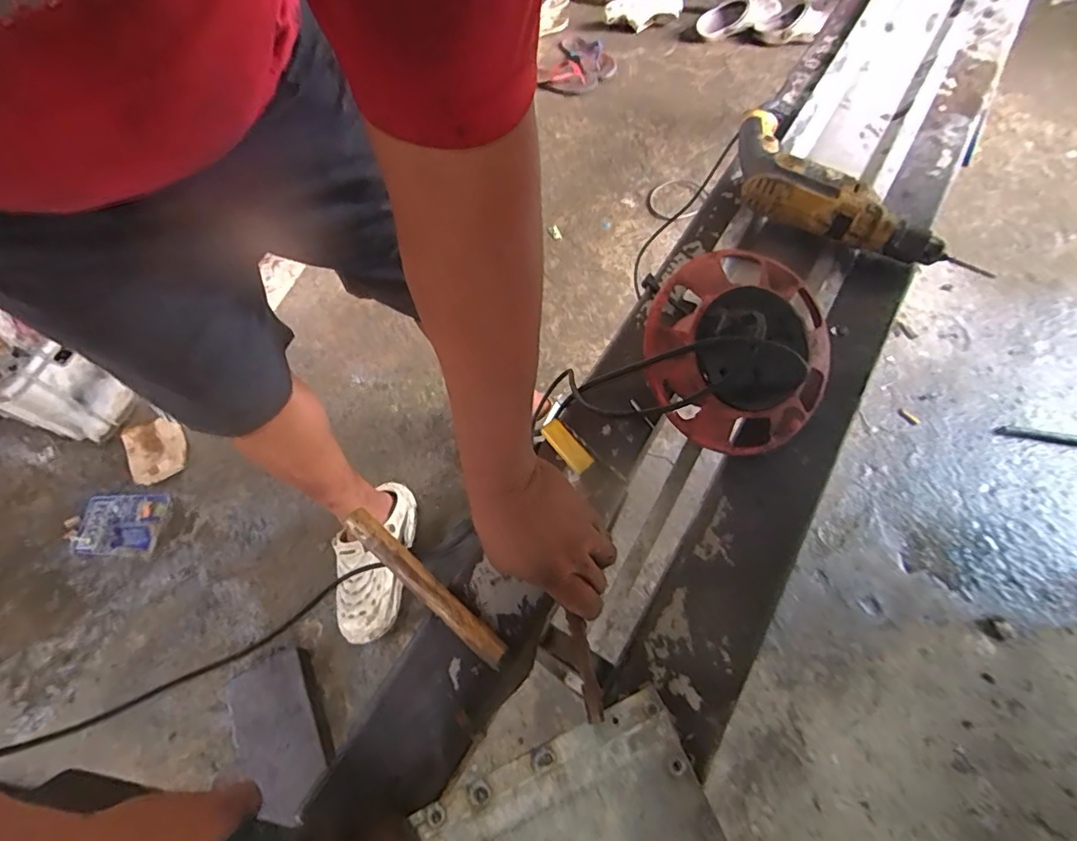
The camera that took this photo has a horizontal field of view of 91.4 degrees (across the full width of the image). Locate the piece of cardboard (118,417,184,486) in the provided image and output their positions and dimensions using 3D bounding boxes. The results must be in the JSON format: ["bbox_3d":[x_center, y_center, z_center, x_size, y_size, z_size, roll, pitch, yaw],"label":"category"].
[{"bbox_3d":[-0.867,0.063,1.188,0.116,0.024,0.175,-27,57,-21],"label":"piece of cardboard"}]

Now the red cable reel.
[{"bbox_3d":[0.211,-0.074,0.511,0.203,0.095,0.203,3,79,-18],"label":"red cable reel"}]

